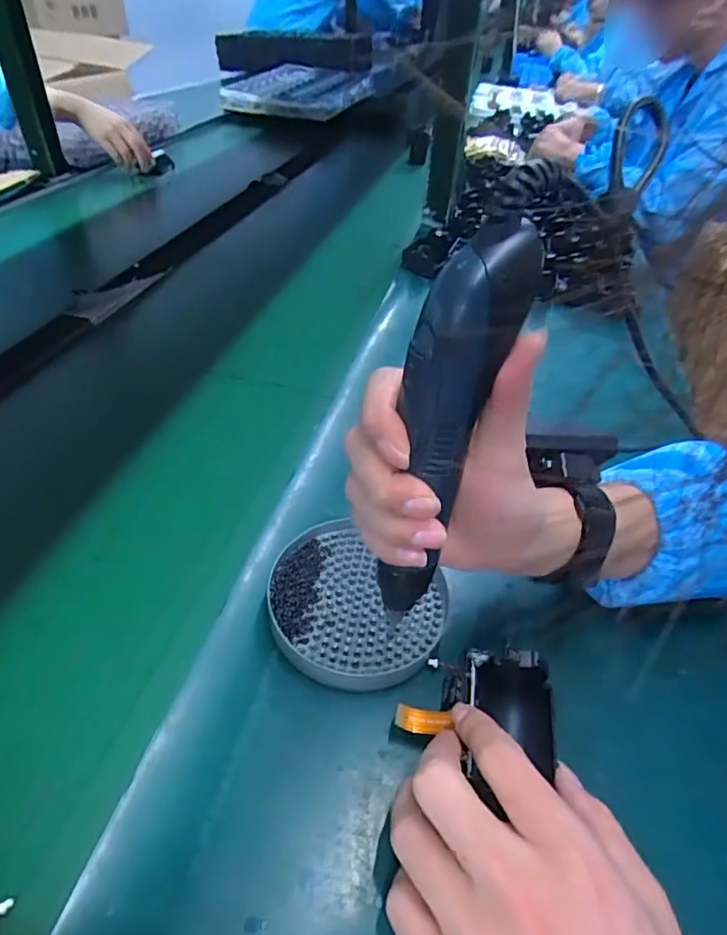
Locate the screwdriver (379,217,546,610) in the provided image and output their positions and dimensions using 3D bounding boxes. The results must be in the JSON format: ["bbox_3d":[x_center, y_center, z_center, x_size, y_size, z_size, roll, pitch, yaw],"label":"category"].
[{"bbox_3d":[0.032,-0.015,0.237,0.036,0.171,0.027,22,27,17],"label":"screwdriver"}]

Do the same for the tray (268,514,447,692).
[{"bbox_3d":[-0.008,0.088,0.350,0.111,0.018,0.099,27,46,21],"label":"tray"}]

